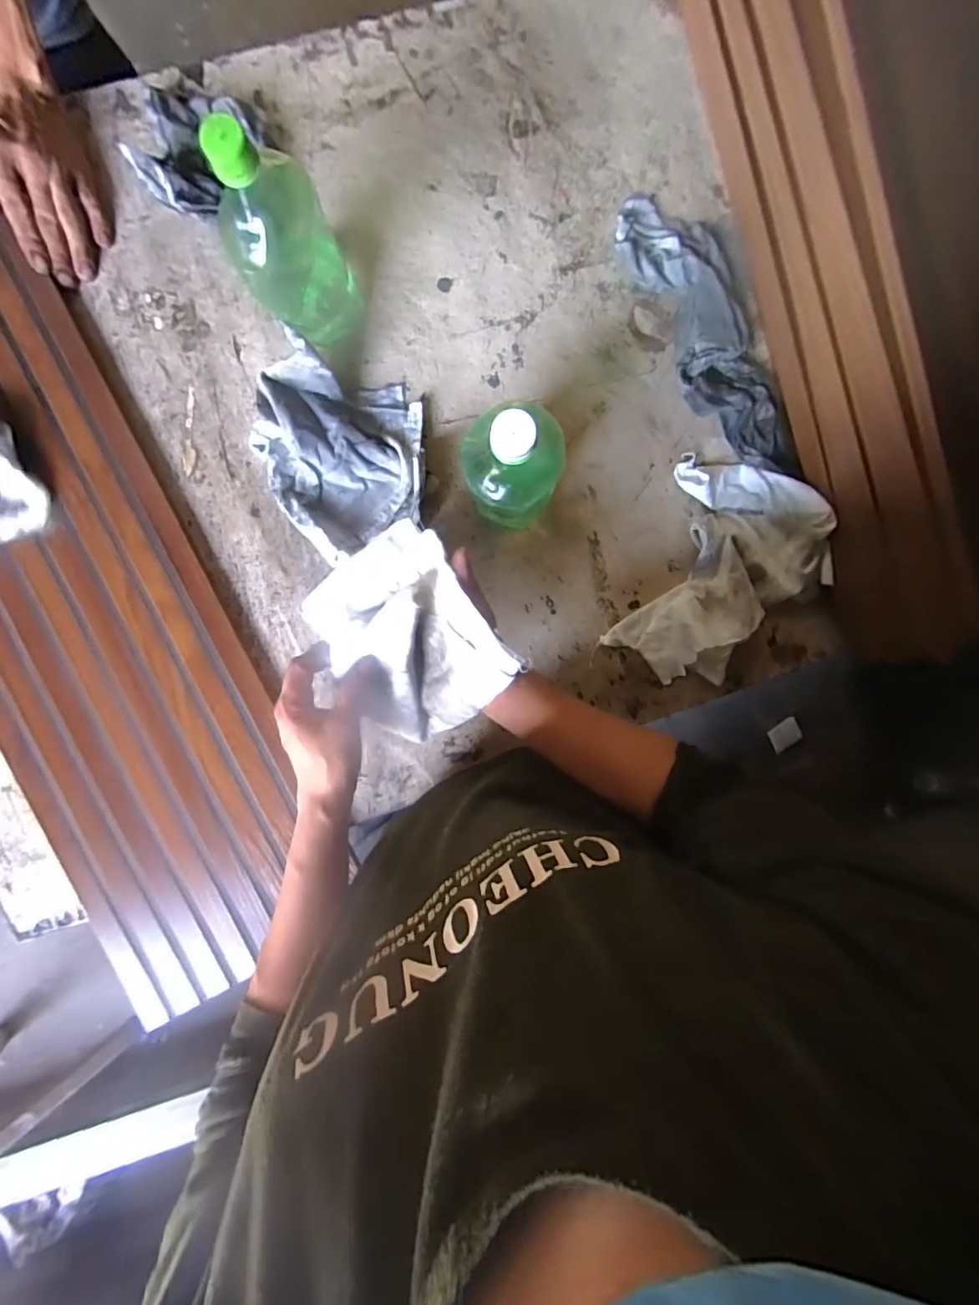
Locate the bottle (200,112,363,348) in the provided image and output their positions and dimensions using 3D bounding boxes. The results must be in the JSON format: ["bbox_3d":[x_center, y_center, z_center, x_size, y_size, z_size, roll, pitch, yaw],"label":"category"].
[{"bbox_3d":[-0.170,-0.345,0.420,0.090,0.190,0.076,-22,90,-3],"label":"bottle"}]

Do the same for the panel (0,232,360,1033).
[{"bbox_3d":[-0.387,-0.030,0.489,0.253,0.020,0.735,-25,90,-3],"label":"panel"}]

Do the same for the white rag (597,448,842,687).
[{"bbox_3d":[0.248,-0.079,0.513,0.178,0.044,0.239,23,88,-2],"label":"white rag"}]

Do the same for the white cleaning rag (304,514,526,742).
[{"bbox_3d":[-0.070,-0.008,0.403,0.130,0.076,0.156,-35,91,-3],"label":"white cleaning rag"}]

